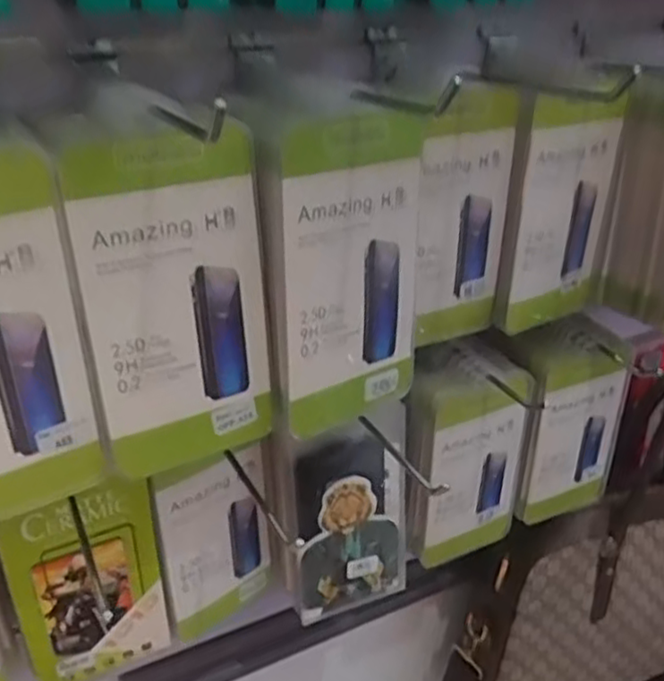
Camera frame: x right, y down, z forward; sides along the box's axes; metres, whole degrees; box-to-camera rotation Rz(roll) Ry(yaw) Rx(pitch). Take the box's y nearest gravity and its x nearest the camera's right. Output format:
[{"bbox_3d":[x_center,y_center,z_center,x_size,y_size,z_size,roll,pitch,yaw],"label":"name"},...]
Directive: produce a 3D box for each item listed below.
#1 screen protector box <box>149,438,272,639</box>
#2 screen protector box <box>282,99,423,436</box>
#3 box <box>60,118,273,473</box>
[{"bbox_3d":[-0.083,0.142,0.502,0.085,0.148,0.019,-23,37,-37],"label":"screen protector box"},{"bbox_3d":[0.015,-0.034,0.369,0.088,0.168,0.013,-19,32,-33],"label":"screen protector box"},{"bbox_3d":[-0.073,-0.017,0.338,0.084,0.159,0.022,-20,35,-32],"label":"box"}]

